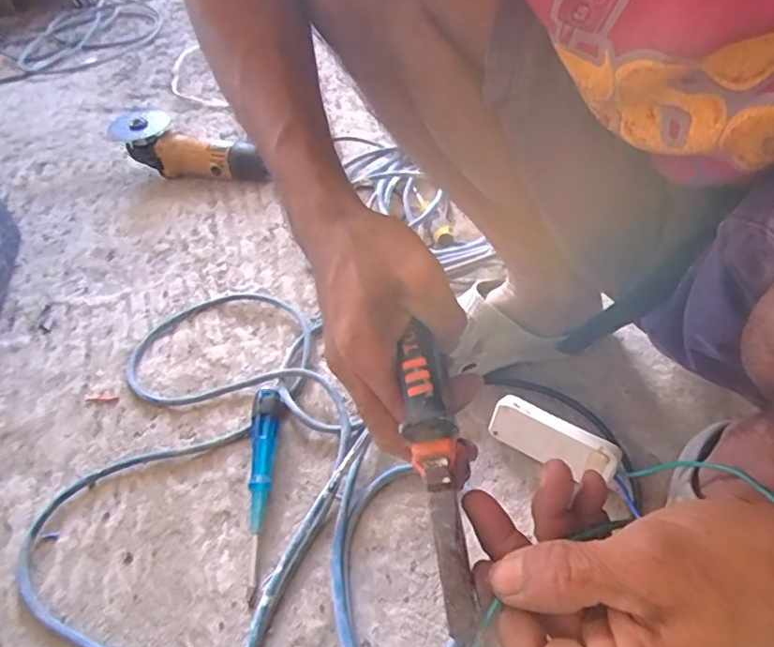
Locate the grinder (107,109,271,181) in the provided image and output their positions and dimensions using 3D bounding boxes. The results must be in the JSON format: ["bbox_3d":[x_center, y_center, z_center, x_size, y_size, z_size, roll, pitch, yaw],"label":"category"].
[{"bbox_3d":[-0.310,-0.276,0.879,0.239,0.081,0.089,17,50,5],"label":"grinder"}]

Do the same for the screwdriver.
[{"bbox_3d":[-0.118,0.149,0.510,0.024,0.023,0.189,-6,54,2],"label":"screwdriver"}]

